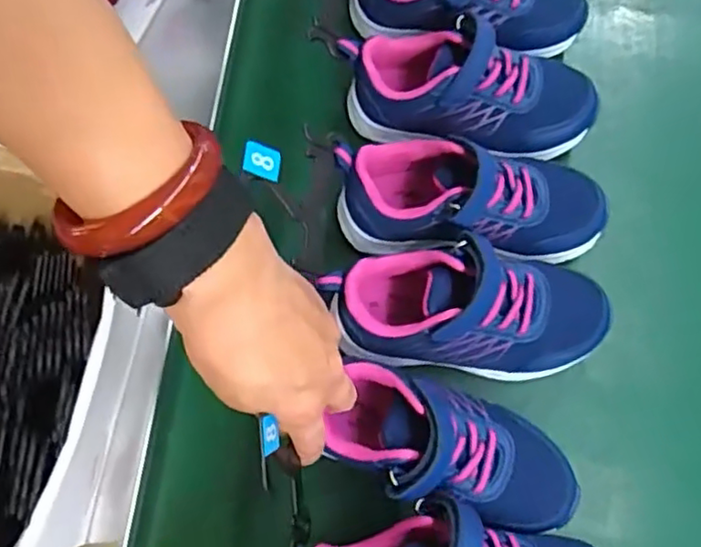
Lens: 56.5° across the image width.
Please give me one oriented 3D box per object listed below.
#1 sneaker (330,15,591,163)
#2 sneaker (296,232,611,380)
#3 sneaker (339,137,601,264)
[{"bbox_3d":[0.082,-0.125,0.453,0.174,0.085,0.083,12,74,5],"label":"sneaker"},{"bbox_3d":[0.070,0.022,0.391,0.168,0.059,0.068,5,73,2],"label":"sneaker"},{"bbox_3d":[0.080,-0.047,0.426,0.170,0.074,0.073,2,73,2],"label":"sneaker"}]

